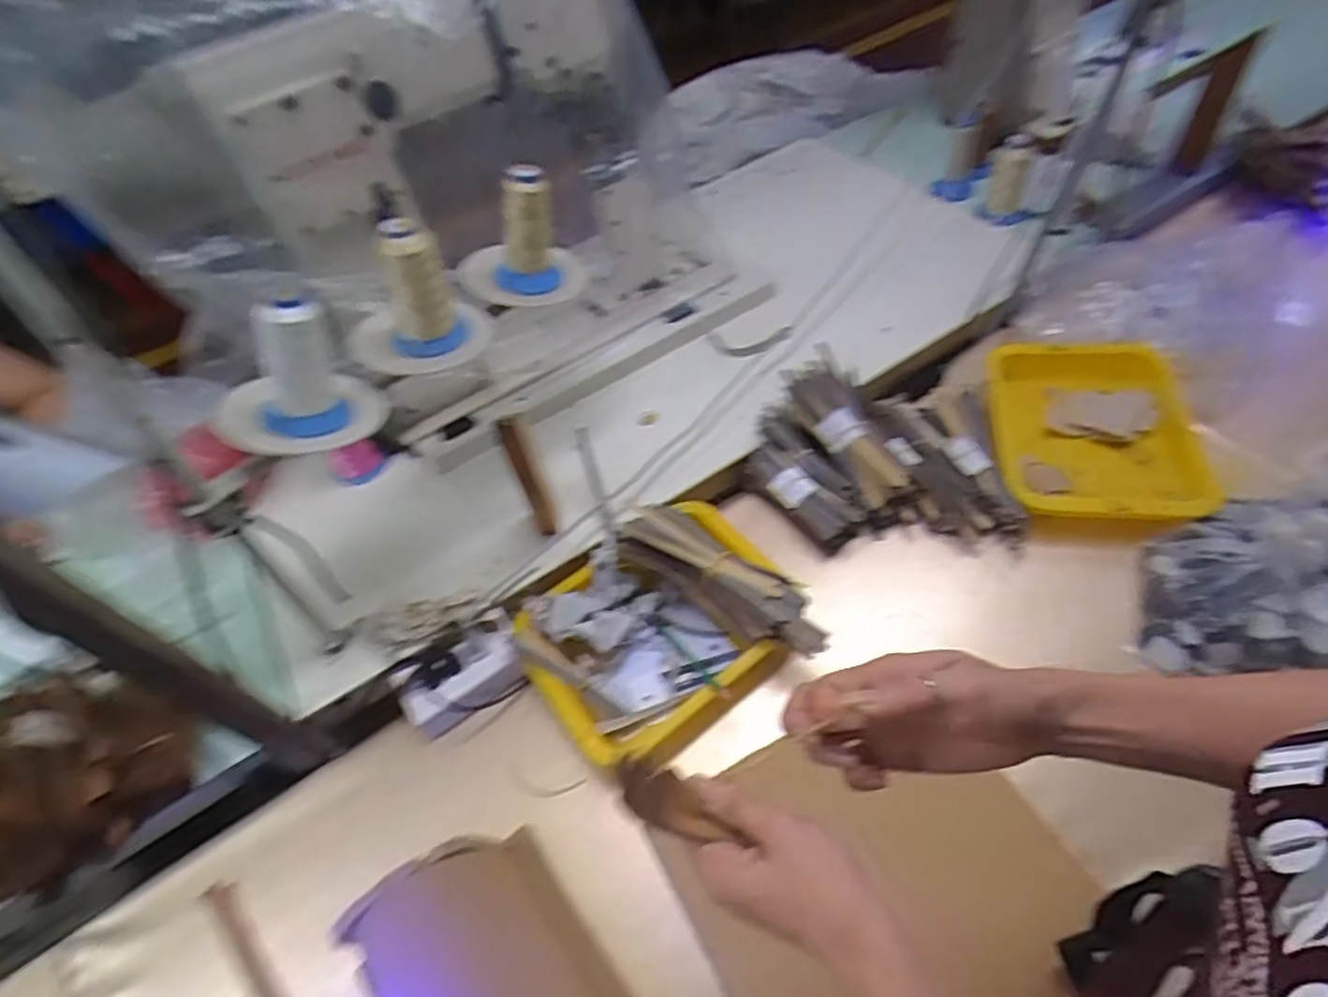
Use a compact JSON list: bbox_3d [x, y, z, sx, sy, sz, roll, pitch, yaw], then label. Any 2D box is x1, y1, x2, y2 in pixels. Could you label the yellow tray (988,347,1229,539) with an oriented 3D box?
[{"bbox_3d":[0.504,-0.070,0.793,0.230,0.054,0.285,3,54,11],"label":"yellow tray"}]

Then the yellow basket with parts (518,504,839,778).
[{"bbox_3d":[-0.006,0.118,0.666,0.252,0.059,0.227,-31,55,-15],"label":"yellow basket with parts"}]

